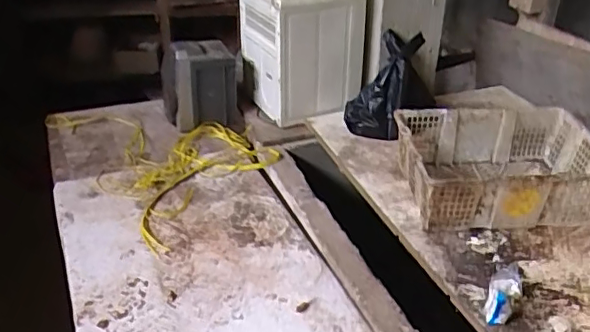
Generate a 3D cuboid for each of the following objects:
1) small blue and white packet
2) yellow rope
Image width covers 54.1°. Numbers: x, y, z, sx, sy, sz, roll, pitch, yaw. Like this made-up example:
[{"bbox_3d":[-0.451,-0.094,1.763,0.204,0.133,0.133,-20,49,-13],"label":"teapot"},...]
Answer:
[{"bbox_3d":[0.410,0.254,1.136,0.054,0.057,0.131,14,31,26],"label":"small blue and white packet"},{"bbox_3d":[-0.352,-0.048,1.639,0.466,0.089,0.721,-19,33,-31],"label":"yellow rope"}]

